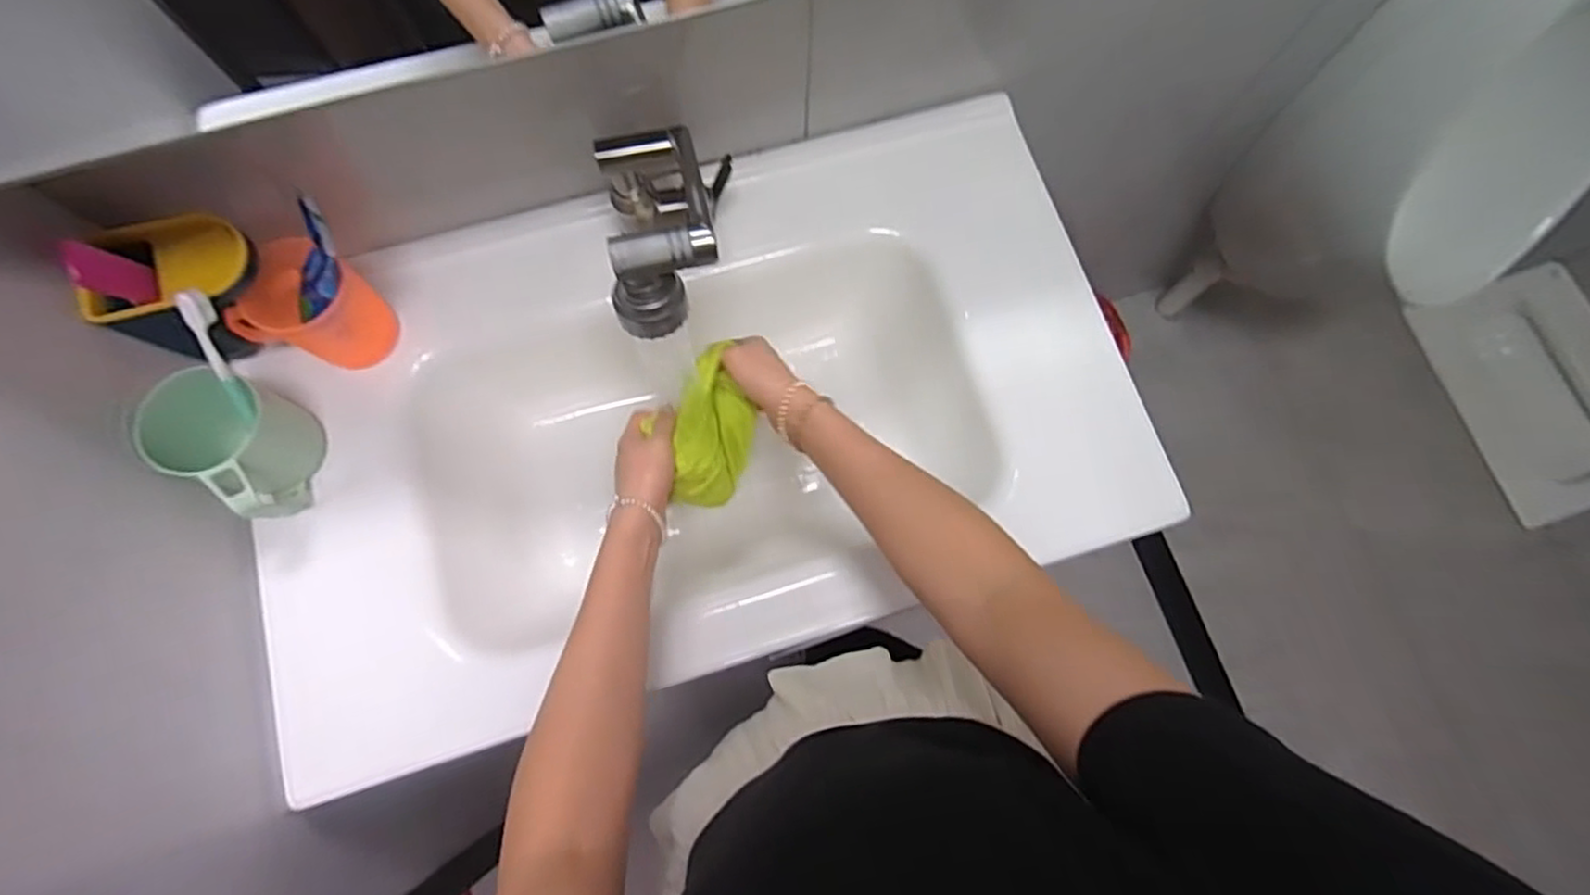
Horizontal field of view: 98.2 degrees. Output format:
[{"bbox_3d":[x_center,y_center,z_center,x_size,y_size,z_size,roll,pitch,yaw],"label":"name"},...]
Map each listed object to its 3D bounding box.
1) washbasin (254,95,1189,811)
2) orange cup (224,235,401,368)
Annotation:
[{"bbox_3d":[-0.087,-0.031,0.692,0.791,0.137,0.463,-17,76,-6],"label":"washbasin"},{"bbox_3d":[-0.408,-0.113,0.600,0.087,0.106,0.092,26,76,5],"label":"orange cup"}]

